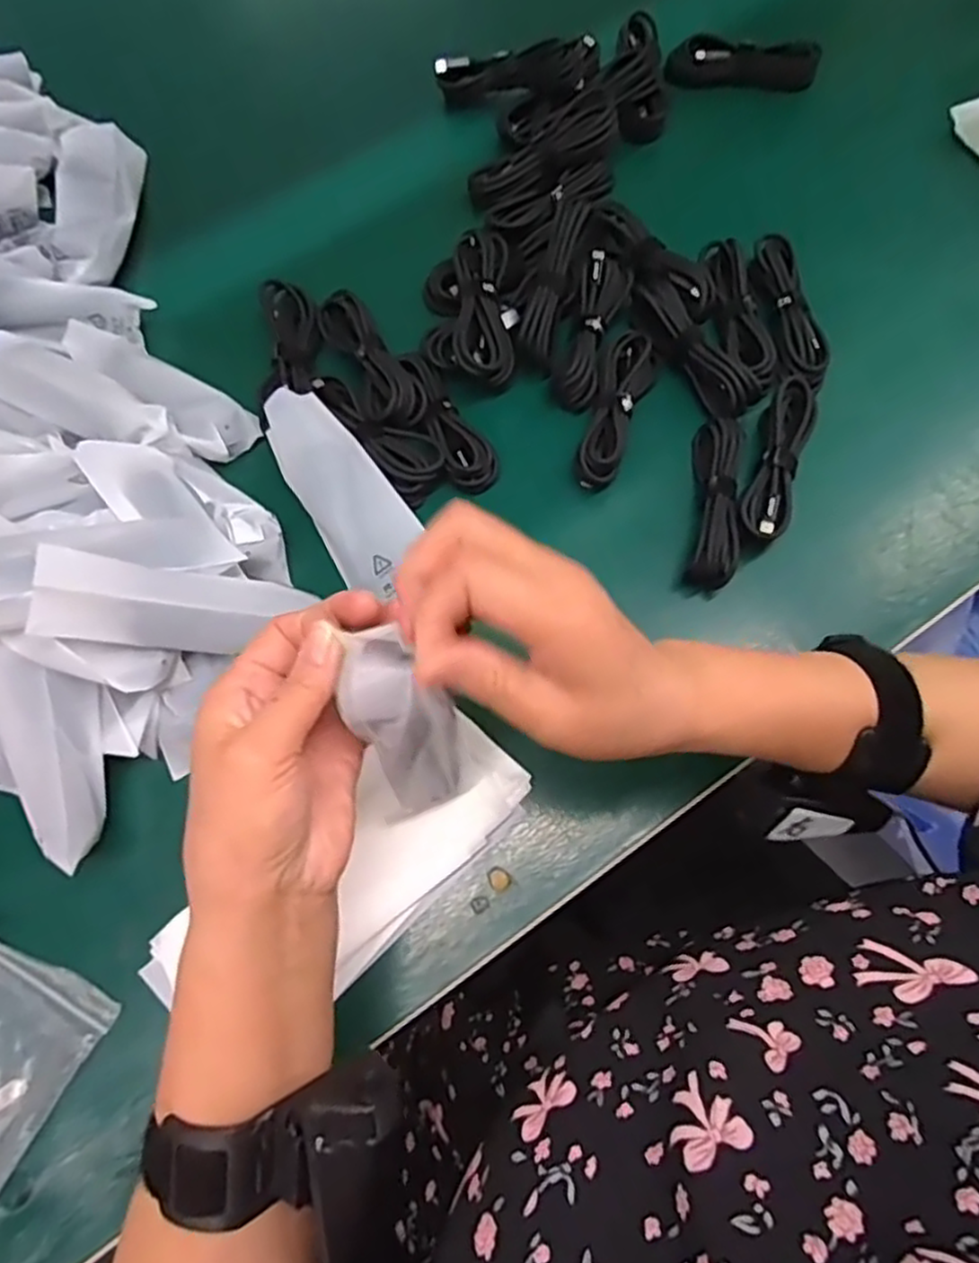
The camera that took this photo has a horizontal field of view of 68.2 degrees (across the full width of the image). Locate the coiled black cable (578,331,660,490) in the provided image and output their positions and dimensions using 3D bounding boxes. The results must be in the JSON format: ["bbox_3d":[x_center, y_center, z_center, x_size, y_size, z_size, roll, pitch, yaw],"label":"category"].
[{"bbox_3d":[0.081,-0.141,0.465,0.034,0.025,0.110,18,74,5],"label":"coiled black cable"}]

